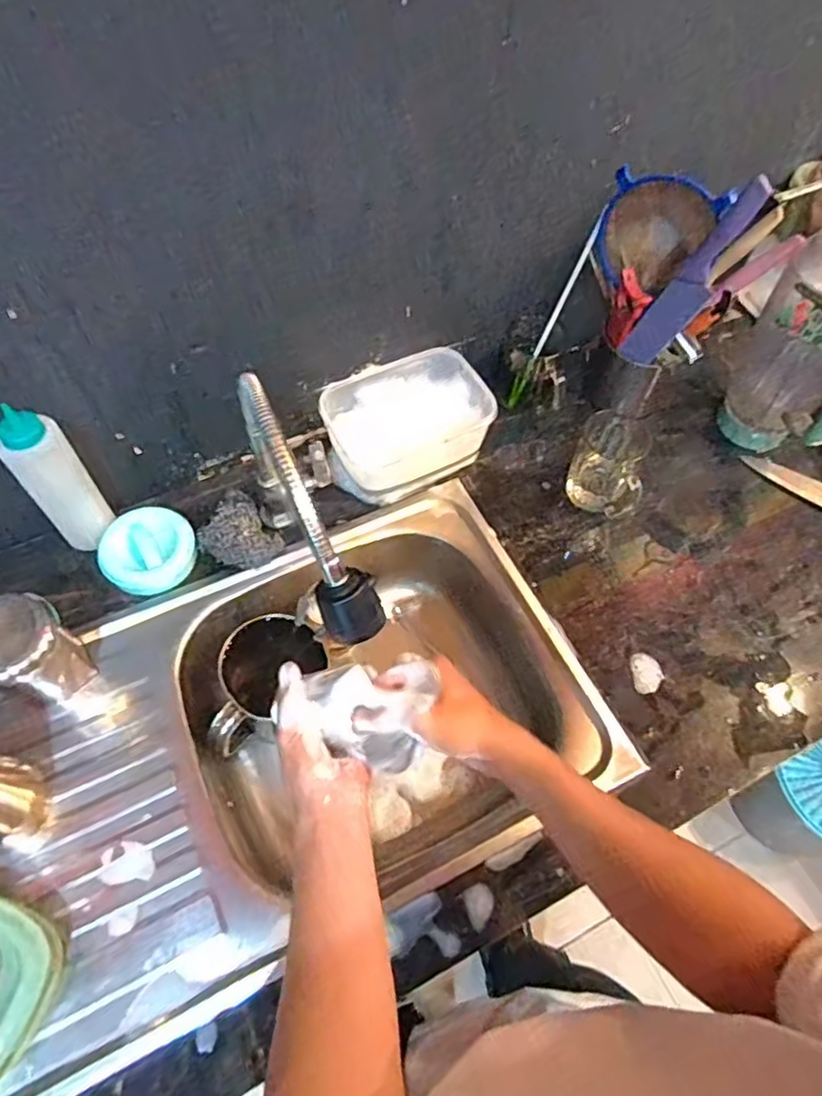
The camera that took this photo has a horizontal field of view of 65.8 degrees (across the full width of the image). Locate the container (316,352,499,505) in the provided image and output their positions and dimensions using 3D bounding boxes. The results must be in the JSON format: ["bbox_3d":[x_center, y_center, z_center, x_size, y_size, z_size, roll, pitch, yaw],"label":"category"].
[{"bbox_3d":[-0.006,-0.158,0.811,0.201,0.083,0.136,-25,65,-16],"label":"container"}]

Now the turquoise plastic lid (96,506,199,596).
[{"bbox_3d":[-0.302,0.003,0.734,0.101,0.037,0.101,1,60,-2],"label":"turquoise plastic lid"}]

